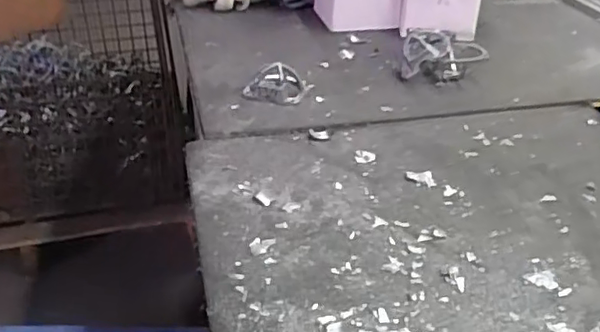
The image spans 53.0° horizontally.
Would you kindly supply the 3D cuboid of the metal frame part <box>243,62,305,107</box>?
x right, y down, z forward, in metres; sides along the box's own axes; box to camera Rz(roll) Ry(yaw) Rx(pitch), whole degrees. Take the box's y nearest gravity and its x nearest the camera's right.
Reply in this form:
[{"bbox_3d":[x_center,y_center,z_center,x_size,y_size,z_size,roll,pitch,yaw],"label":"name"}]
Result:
[{"bbox_3d":[-0.036,-0.115,0.862,0.090,0.043,0.068,-2,33,-4],"label":"metal frame part"}]

